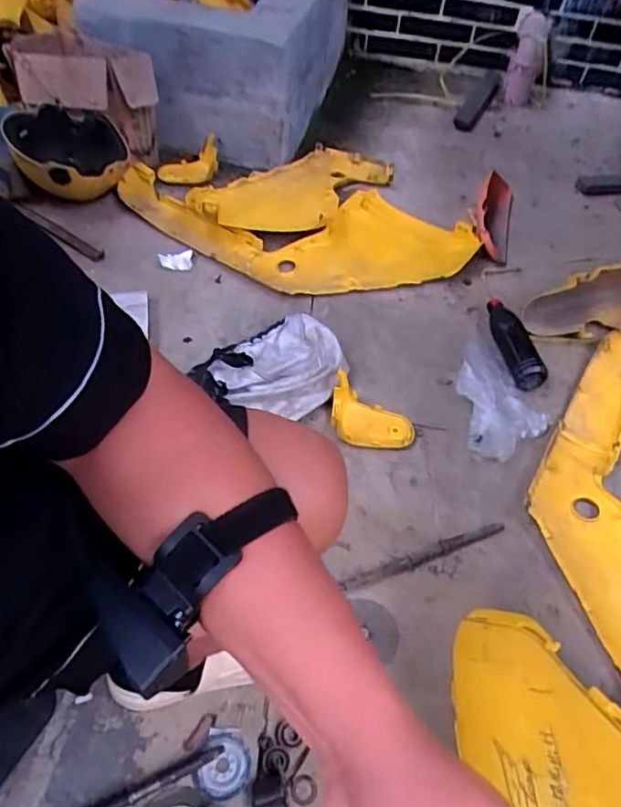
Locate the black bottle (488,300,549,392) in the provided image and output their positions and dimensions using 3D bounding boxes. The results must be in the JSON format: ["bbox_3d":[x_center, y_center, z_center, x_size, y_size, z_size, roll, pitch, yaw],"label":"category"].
[{"bbox_3d":[0.400,-0.124,1.179,0.056,0.055,0.219,-5,55,-10],"label":"black bottle"}]

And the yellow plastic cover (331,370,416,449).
[{"bbox_3d":[0.107,0.031,1.030,0.154,0.083,0.093,16,55,8],"label":"yellow plastic cover"}]

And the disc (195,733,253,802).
[{"bbox_3d":[-0.105,0.447,0.727,0.064,0.013,0.069,3,51,-3],"label":"disc"}]

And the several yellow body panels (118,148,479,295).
[{"bbox_3d":[-0.022,-0.400,1.282,0.658,0.135,0.450,-17,55,-18],"label":"several yellow body panels"}]

